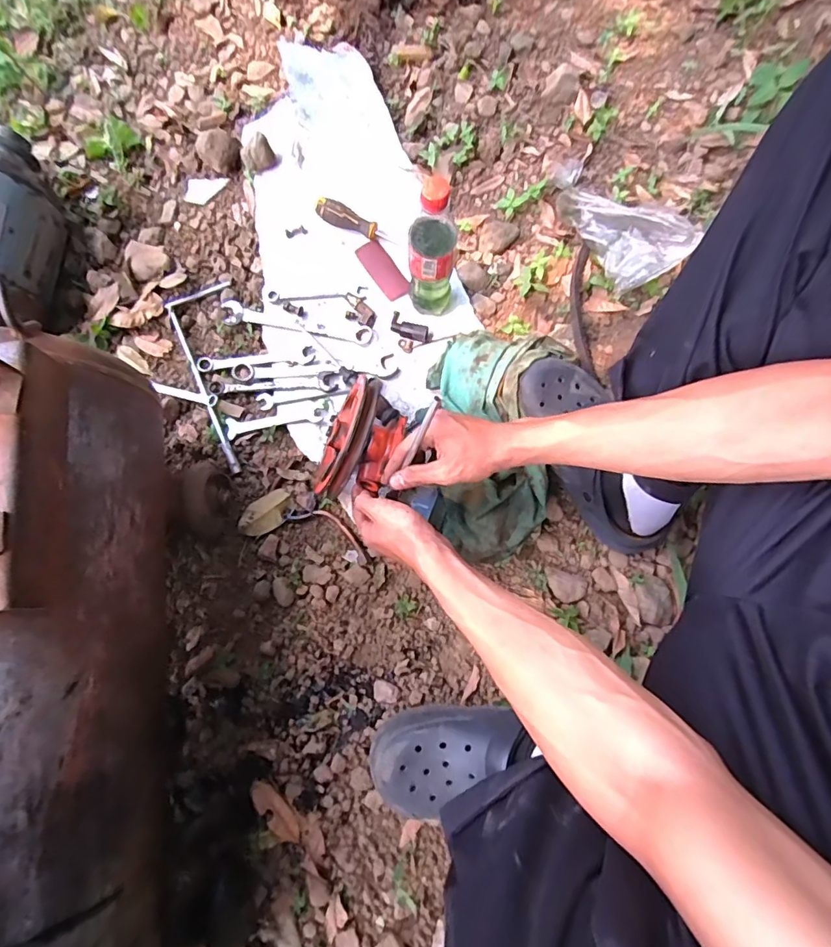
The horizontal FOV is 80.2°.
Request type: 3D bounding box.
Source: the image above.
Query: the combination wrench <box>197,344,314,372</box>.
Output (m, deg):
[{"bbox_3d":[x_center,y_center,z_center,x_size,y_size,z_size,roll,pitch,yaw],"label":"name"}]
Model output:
[{"bbox_3d":[-0.225,-0.161,0.696,0.161,0.015,0.026,-3,76,-1],"label":"combination wrench"}]

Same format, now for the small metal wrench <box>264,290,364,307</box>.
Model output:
[{"bbox_3d":[-0.145,-0.252,0.709,0.139,0.004,0.020,3,76,1],"label":"small metal wrench"}]

